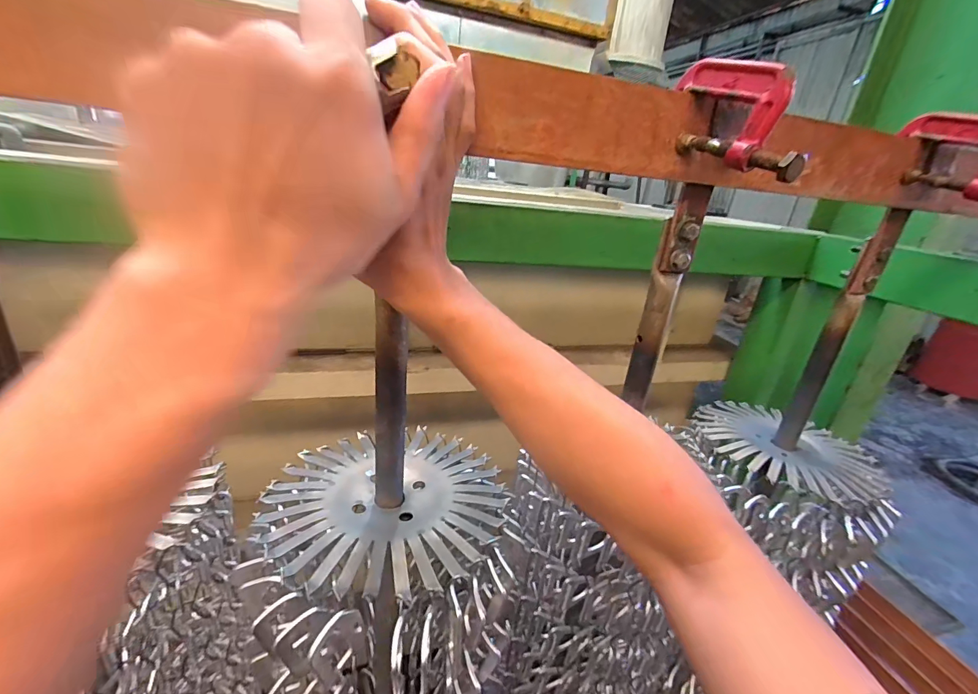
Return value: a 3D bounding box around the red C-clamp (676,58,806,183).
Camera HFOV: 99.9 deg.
[{"bbox_3d":[0.162,-0.155,0.273,0.021,0.068,0.108,-3,25,-20],"label":"red C-clamp"}]

